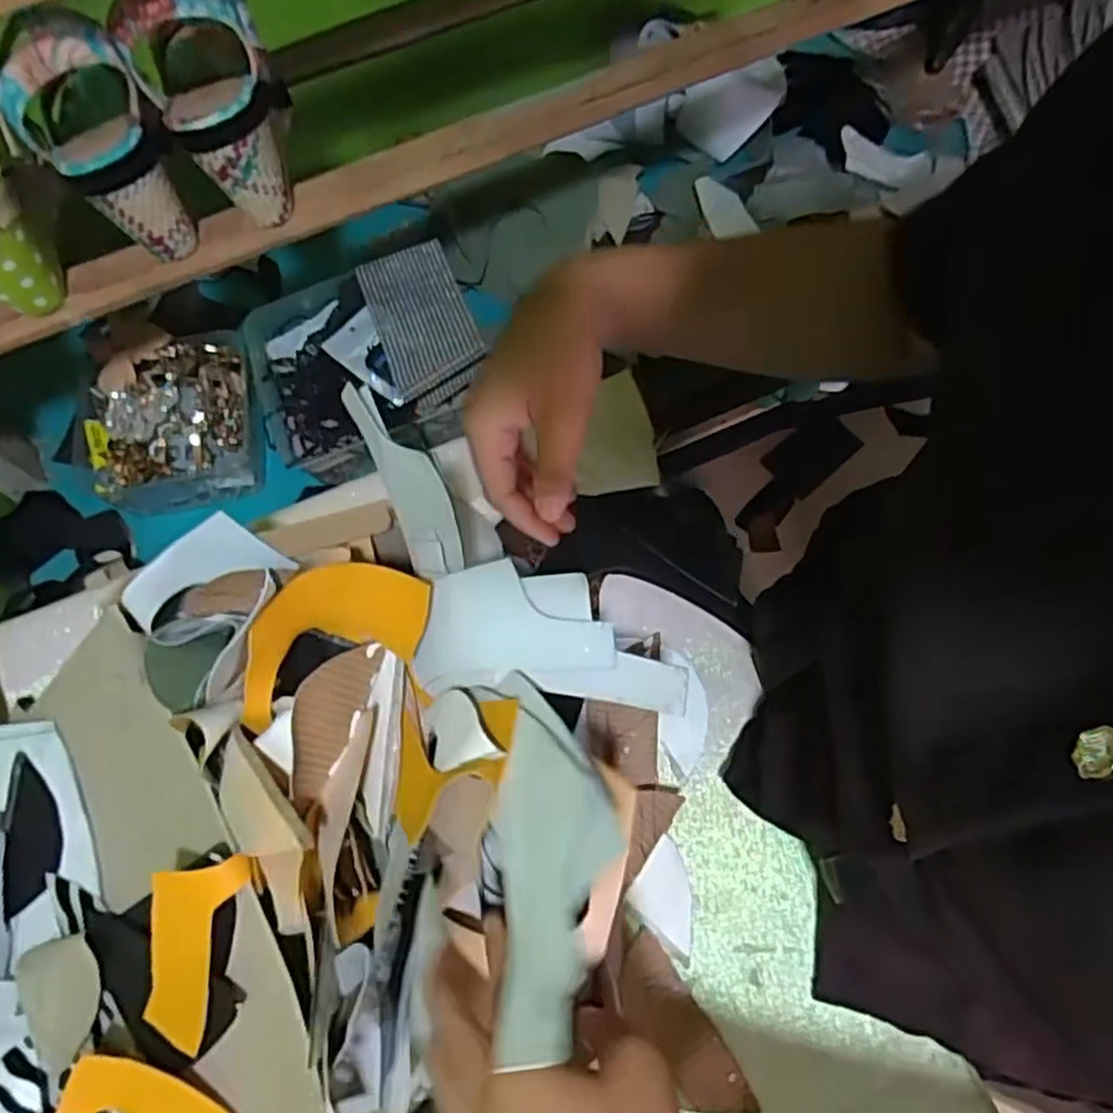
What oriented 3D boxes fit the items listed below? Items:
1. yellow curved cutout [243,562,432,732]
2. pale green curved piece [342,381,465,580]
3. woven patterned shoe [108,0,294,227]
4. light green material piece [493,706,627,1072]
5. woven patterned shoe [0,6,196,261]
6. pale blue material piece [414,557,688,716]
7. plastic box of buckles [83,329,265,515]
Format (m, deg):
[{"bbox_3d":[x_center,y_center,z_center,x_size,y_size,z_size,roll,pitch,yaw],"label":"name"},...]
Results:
[{"bbox_3d":[-0.125,0.041,0.415,0.115,0.022,0.069,-19,111,-11],"label":"yellow curved cutout"},{"bbox_3d":[-0.090,-0.047,0.444,0.008,0.058,0.123,-27,95,-41],"label":"pale green curved piece"},{"bbox_3d":[-0.215,-0.290,0.480,0.078,0.135,0.070,-29,69,-8],"label":"woven patterned shoe"},{"bbox_3d":[0.001,0.128,0.319,0.053,0.013,0.141,-15,47,16],"label":"light green material piece"},{"bbox_3d":[-0.288,-0.267,0.466,0.076,0.150,0.081,-40,71,-11],"label":"woven patterned shoe"},{"bbox_3d":[-0.006,0.043,0.414,0.150,0.018,0.075,1,94,10],"label":"pale blue material piece"},{"bbox_3d":[-0.370,-0.132,0.725,0.159,0.058,0.152,-16,68,-2],"label":"plastic box of buckles"}]

